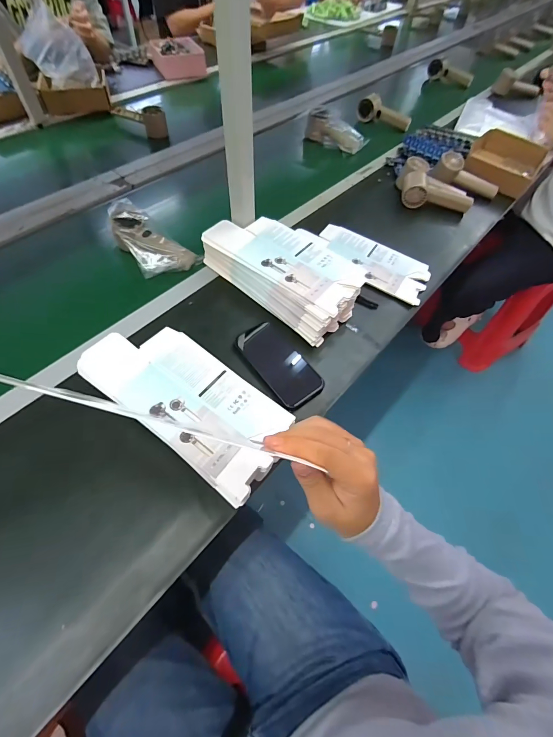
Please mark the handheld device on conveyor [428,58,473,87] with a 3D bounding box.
[{"bbox_3d":[0.626,-1.063,1.243,0.172,0.053,0.044,36,62,19],"label":"handheld device on conveyor"}]

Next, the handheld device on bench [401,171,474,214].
[{"bbox_3d":[0.360,-0.394,0.784,0.158,0.062,0.079,6,57,0],"label":"handheld device on bench"}]

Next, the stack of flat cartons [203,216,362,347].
[{"bbox_3d":[0.012,-0.170,0.591,0.263,0.064,0.136,39,63,19],"label":"stack of flat cartons"}]

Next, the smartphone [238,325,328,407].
[{"bbox_3d":[0.004,-0.009,0.530,0.074,0.009,0.149,-32,65,-22],"label":"smartphone"}]

